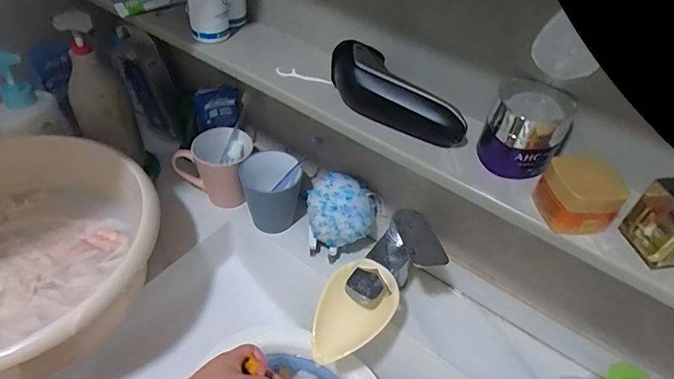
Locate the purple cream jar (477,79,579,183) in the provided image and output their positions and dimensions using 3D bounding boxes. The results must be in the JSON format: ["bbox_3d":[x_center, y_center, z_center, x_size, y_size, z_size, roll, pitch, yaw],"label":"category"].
[{"bbox_3d":[0.174,-0.054,0.412,0.069,0.060,0.079,22,47,15],"label":"purple cream jar"}]

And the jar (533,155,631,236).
[{"bbox_3d":[0.197,0.000,0.364,0.050,0.049,0.058,0,46,-6],"label":"jar"}]

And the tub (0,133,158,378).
[{"bbox_3d":[-0.392,0.076,0.537,0.342,0.109,0.326,3,45,-3],"label":"tub"}]

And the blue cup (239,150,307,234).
[{"bbox_3d":[-0.098,0.007,0.684,0.092,0.101,0.085,-8,47,-13],"label":"blue cup"}]

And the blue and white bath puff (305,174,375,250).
[{"bbox_3d":[0.008,0.027,0.631,0.095,0.069,0.083,-4,46,-10],"label":"blue and white bath puff"}]

